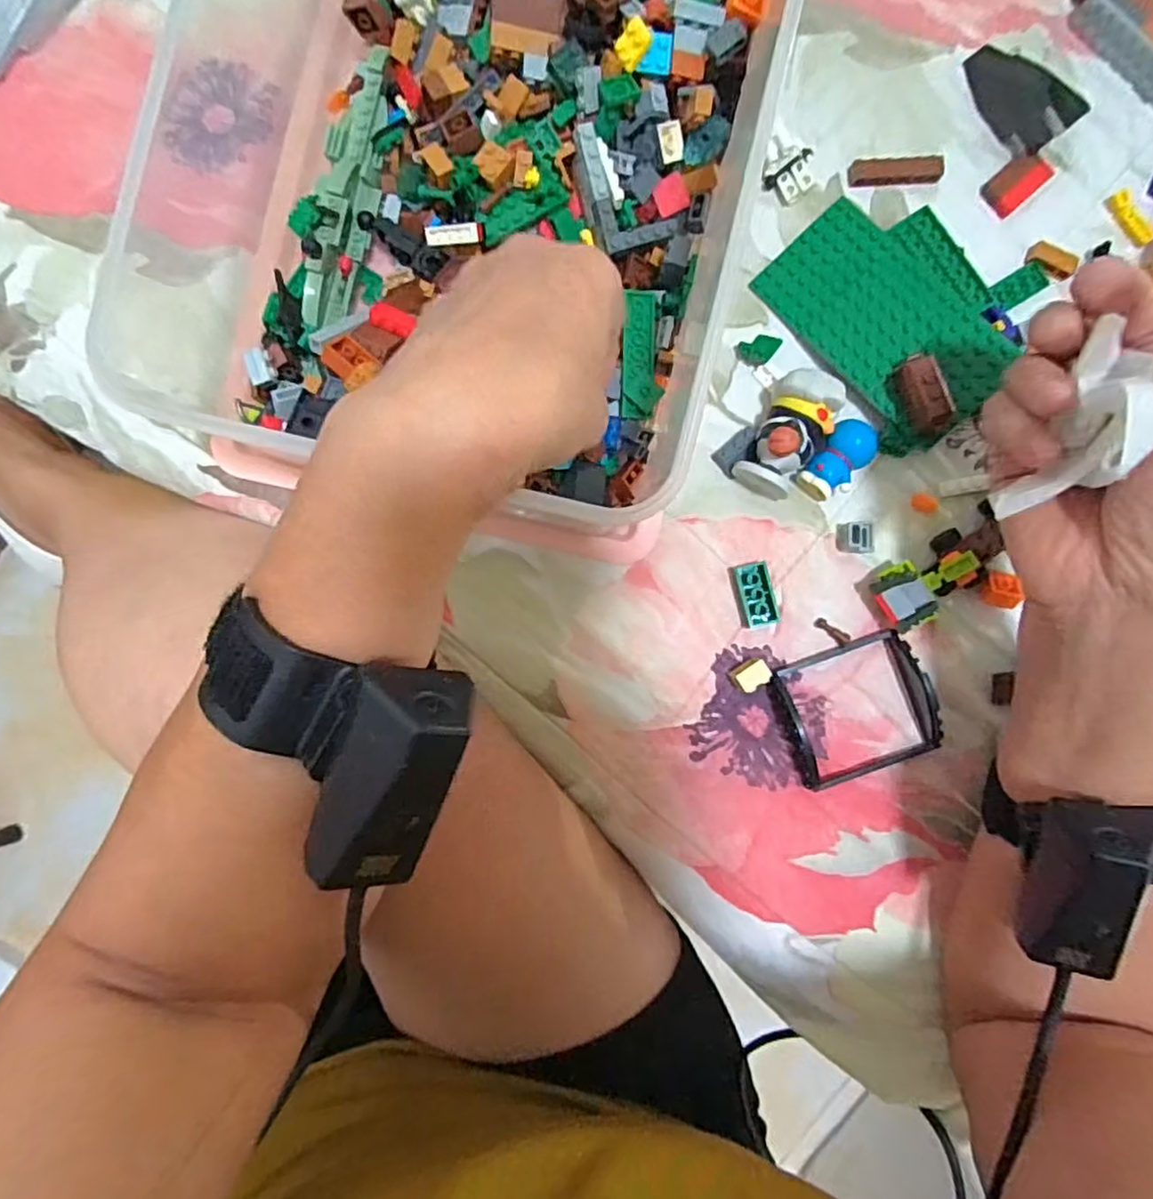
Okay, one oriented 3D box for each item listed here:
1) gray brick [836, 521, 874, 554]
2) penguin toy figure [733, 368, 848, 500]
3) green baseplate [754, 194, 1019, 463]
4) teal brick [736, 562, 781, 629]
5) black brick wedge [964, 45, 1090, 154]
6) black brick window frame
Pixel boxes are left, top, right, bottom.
[{"bbox_3d":[0.143,-0.032,0.337,0.015,0.010,0.016,-3,89,0],"label":"gray brick"},{"bbox_3d":[0.106,-0.081,0.327,0.034,0.037,0.060,26,89,0],"label":"penguin toy figure"},{"bbox_3d":[0.164,-0.148,0.338,0.087,0.010,0.123,-39,79,6],"label":"green baseplate"},{"bbox_3d":[0.093,-0.002,0.338,0.018,0.008,0.033,-14,89,0],"label":"teal brick"},{"bbox_3d":[0.233,-0.268,0.347,0.028,0.012,0.062,-42,89,-1],"label":"black brick wedge"},{"bbox_3d":[0.140,0.057,0.327,0.073,0.025,0.065,-21,89,0],"label":"black brick window frame"}]

